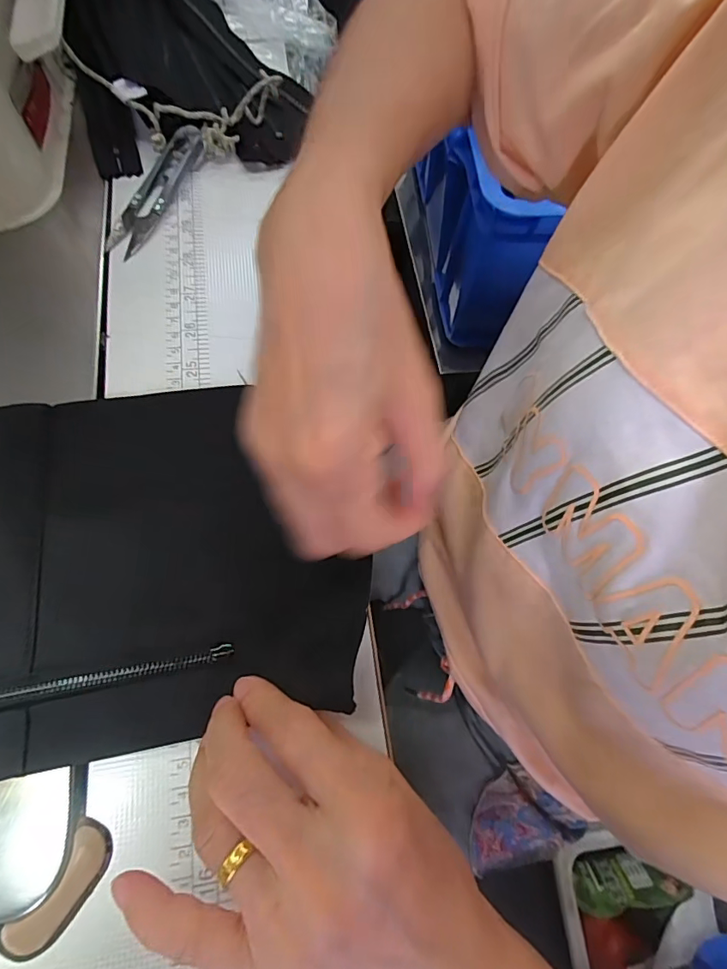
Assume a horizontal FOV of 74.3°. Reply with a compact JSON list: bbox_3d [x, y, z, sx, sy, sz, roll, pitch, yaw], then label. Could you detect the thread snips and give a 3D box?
[{"bbox_3d":[-0.127,-0.180,0.292,0.022,0.013,0.097,20,69,1],"label":"thread snips"}]

